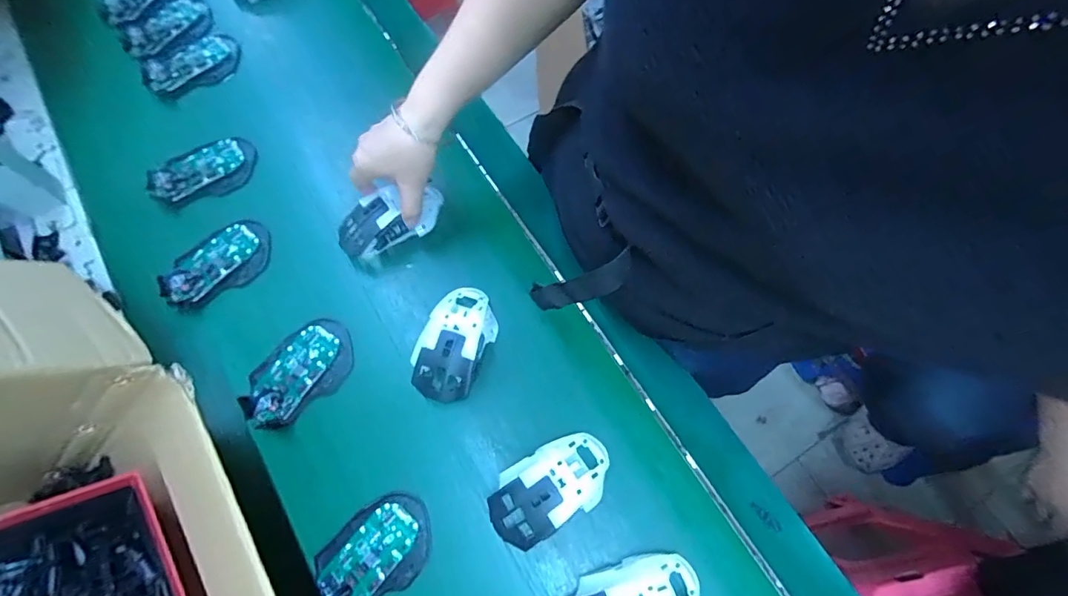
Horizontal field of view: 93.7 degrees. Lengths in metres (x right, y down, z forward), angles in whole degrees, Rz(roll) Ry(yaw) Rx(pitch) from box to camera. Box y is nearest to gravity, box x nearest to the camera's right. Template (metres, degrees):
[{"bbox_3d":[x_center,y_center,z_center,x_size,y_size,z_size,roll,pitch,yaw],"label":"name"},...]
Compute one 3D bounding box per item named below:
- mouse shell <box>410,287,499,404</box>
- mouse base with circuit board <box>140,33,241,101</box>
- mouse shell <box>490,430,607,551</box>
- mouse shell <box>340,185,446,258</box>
[{"bbox_3d":[-0.079,0.040,0.489,0.070,0.039,0.118,21,72,8],"label":"mouse shell"},{"bbox_3d":[-0.426,-0.293,0.623,0.113,0.023,0.062,-34,73,-15],"label":"mouse base with circuit board"},{"bbox_3d":[0.016,0.166,0.441,0.114,0.032,0.064,-27,72,-9],"label":"mouse shell"},{"bbox_3d":[-0.150,-0.087,0.523,0.113,0.028,0.058,-29,72,-14],"label":"mouse shell"}]

